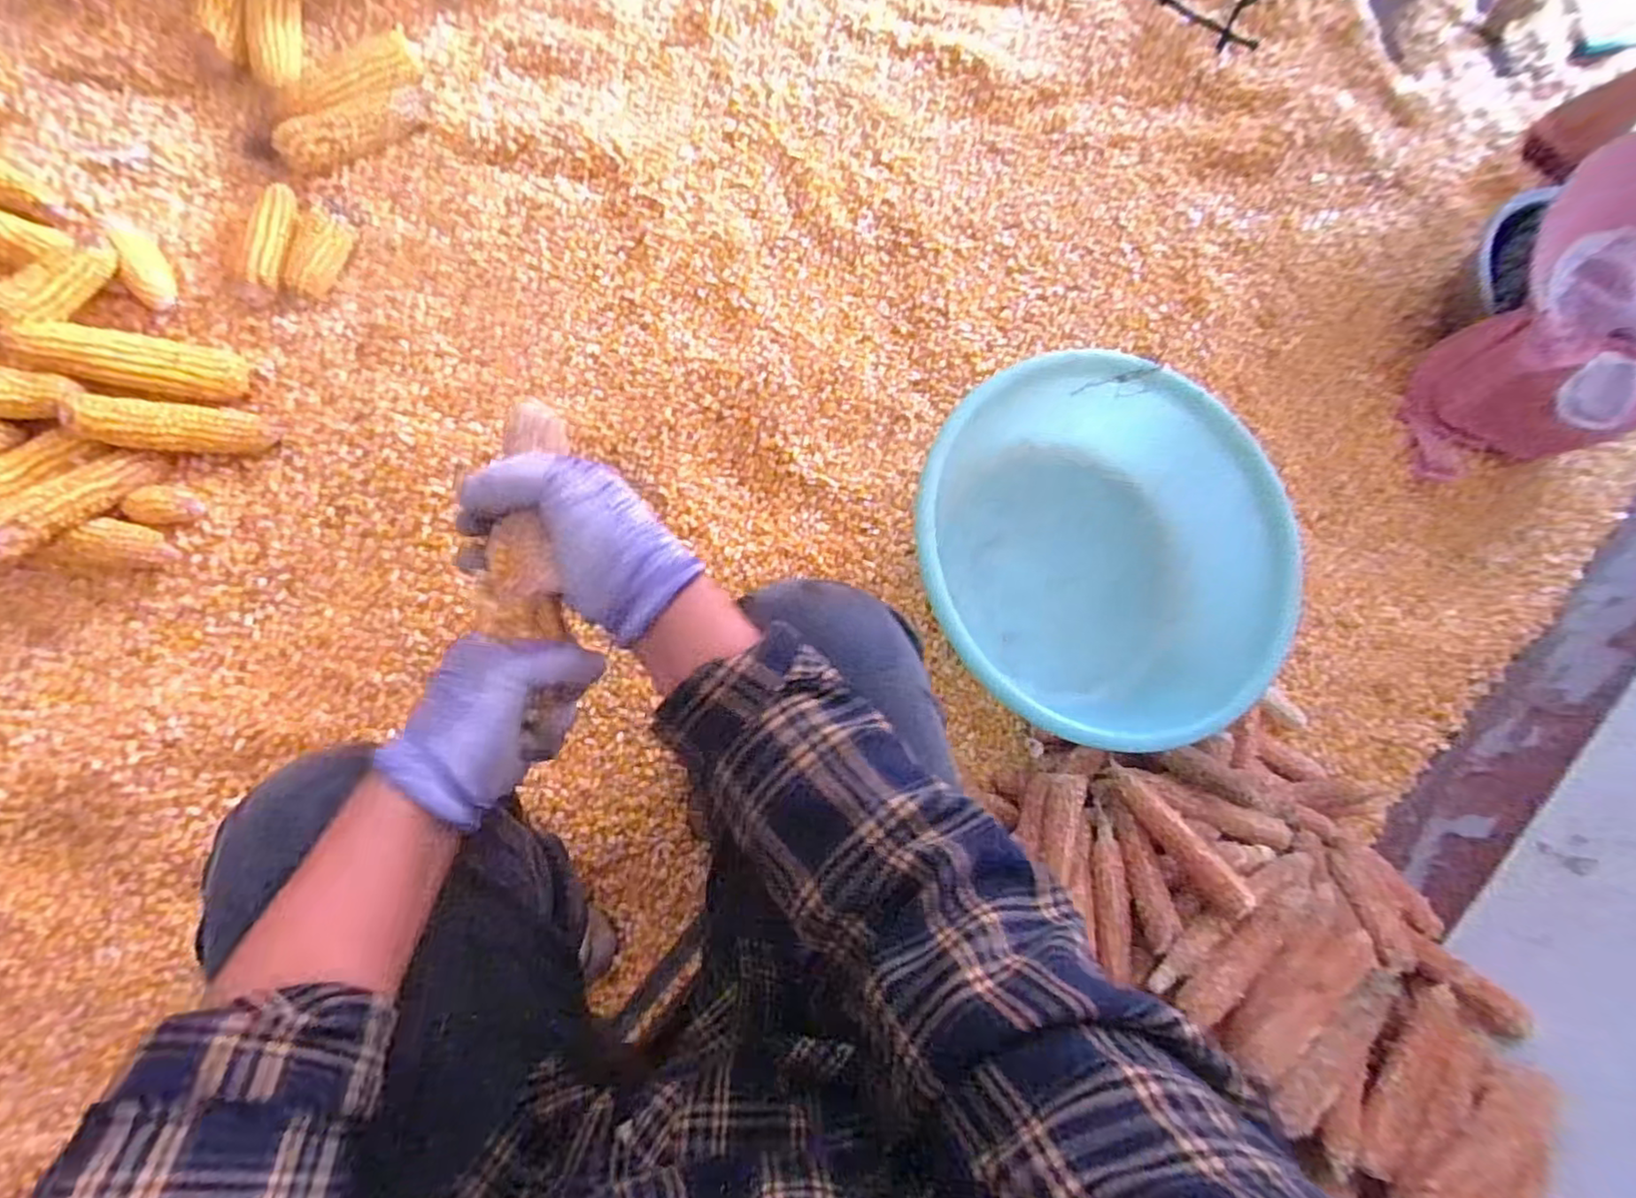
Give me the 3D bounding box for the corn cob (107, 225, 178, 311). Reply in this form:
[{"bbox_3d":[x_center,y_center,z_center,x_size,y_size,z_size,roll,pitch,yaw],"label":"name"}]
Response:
[{"bbox_3d":[-0.678,-0.336,0.701,0.034,0.043,0.095,-28,87,-9],"label":"corn cob"}]

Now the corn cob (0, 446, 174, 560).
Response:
[{"bbox_3d":[-0.695,-0.094,0.643,0.043,0.038,0.161,44,61,0],"label":"corn cob"}]

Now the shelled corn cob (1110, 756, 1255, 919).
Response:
[{"bbox_3d":[0.319,0.213,0.628,0.027,0.022,0.154,-26,48,-9],"label":"shelled corn cob"}]

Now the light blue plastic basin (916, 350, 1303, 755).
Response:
[{"bbox_3d":[0.270,-0.046,0.719,0.327,0.169,0.379,-30,88,-9],"label":"light blue plastic basin"}]

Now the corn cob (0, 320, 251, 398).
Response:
[{"bbox_3d":[-0.659,-0.228,0.669,0.175,0.038,0.056,0,82,-36],"label":"corn cob"}]

